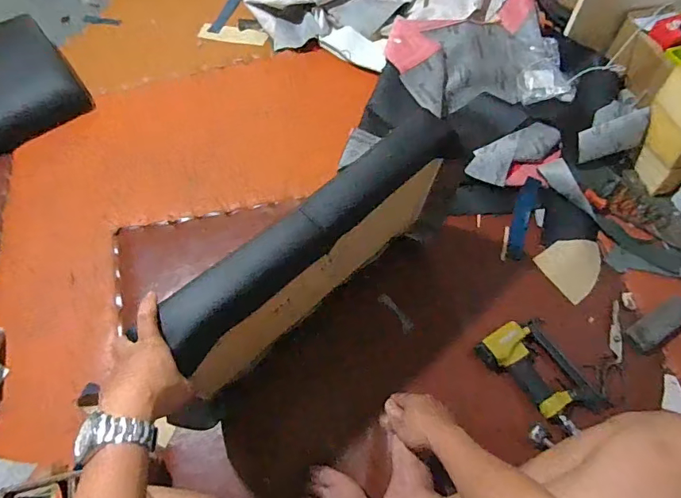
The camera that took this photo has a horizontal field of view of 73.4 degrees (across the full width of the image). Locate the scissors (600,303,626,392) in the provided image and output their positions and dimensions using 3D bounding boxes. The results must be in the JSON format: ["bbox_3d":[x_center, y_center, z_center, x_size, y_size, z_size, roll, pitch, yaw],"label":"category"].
[{"bbox_3d":[0.508,0.180,0.839,0.039,0.010,0.179,19,64,10],"label":"scissors"}]

